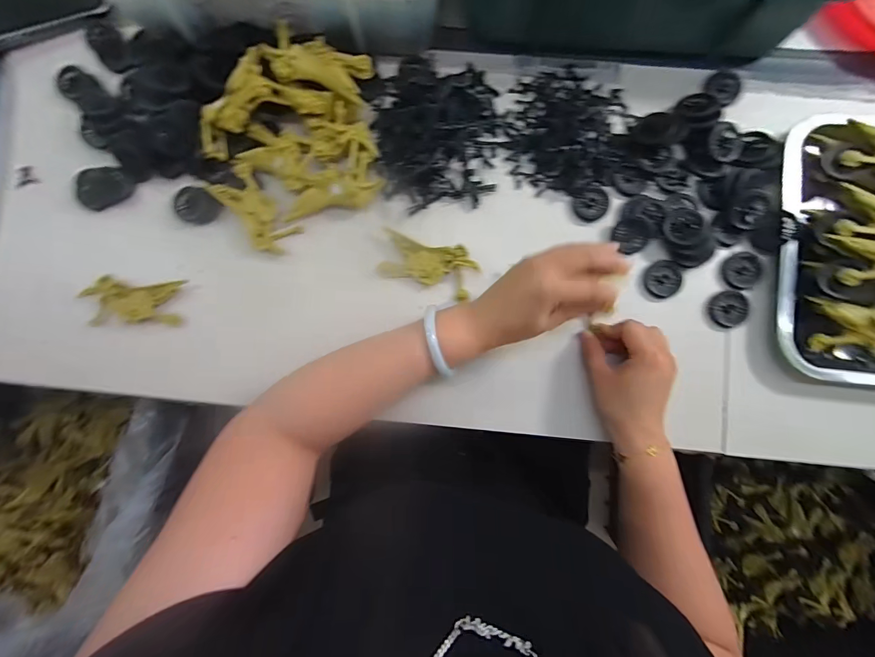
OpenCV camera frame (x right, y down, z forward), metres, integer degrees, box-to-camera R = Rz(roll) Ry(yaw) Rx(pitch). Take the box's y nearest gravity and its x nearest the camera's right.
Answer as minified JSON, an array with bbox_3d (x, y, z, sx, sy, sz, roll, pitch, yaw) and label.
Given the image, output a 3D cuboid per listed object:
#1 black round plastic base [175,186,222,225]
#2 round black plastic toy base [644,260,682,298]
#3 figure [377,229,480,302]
[{"bbox_3d":[-0.252,-0.128,0.399,0.051,0.009,0.036,34,87,4],"label":"black round plastic base"},{"bbox_3d":[0.227,-0.049,0.385,0.031,0.008,0.037,12,86,3],"label":"round black plastic toy base"},{"bbox_3d":[-0.010,-0.064,0.385,0.096,0.013,0.052,12,86,3],"label":"figure"}]

